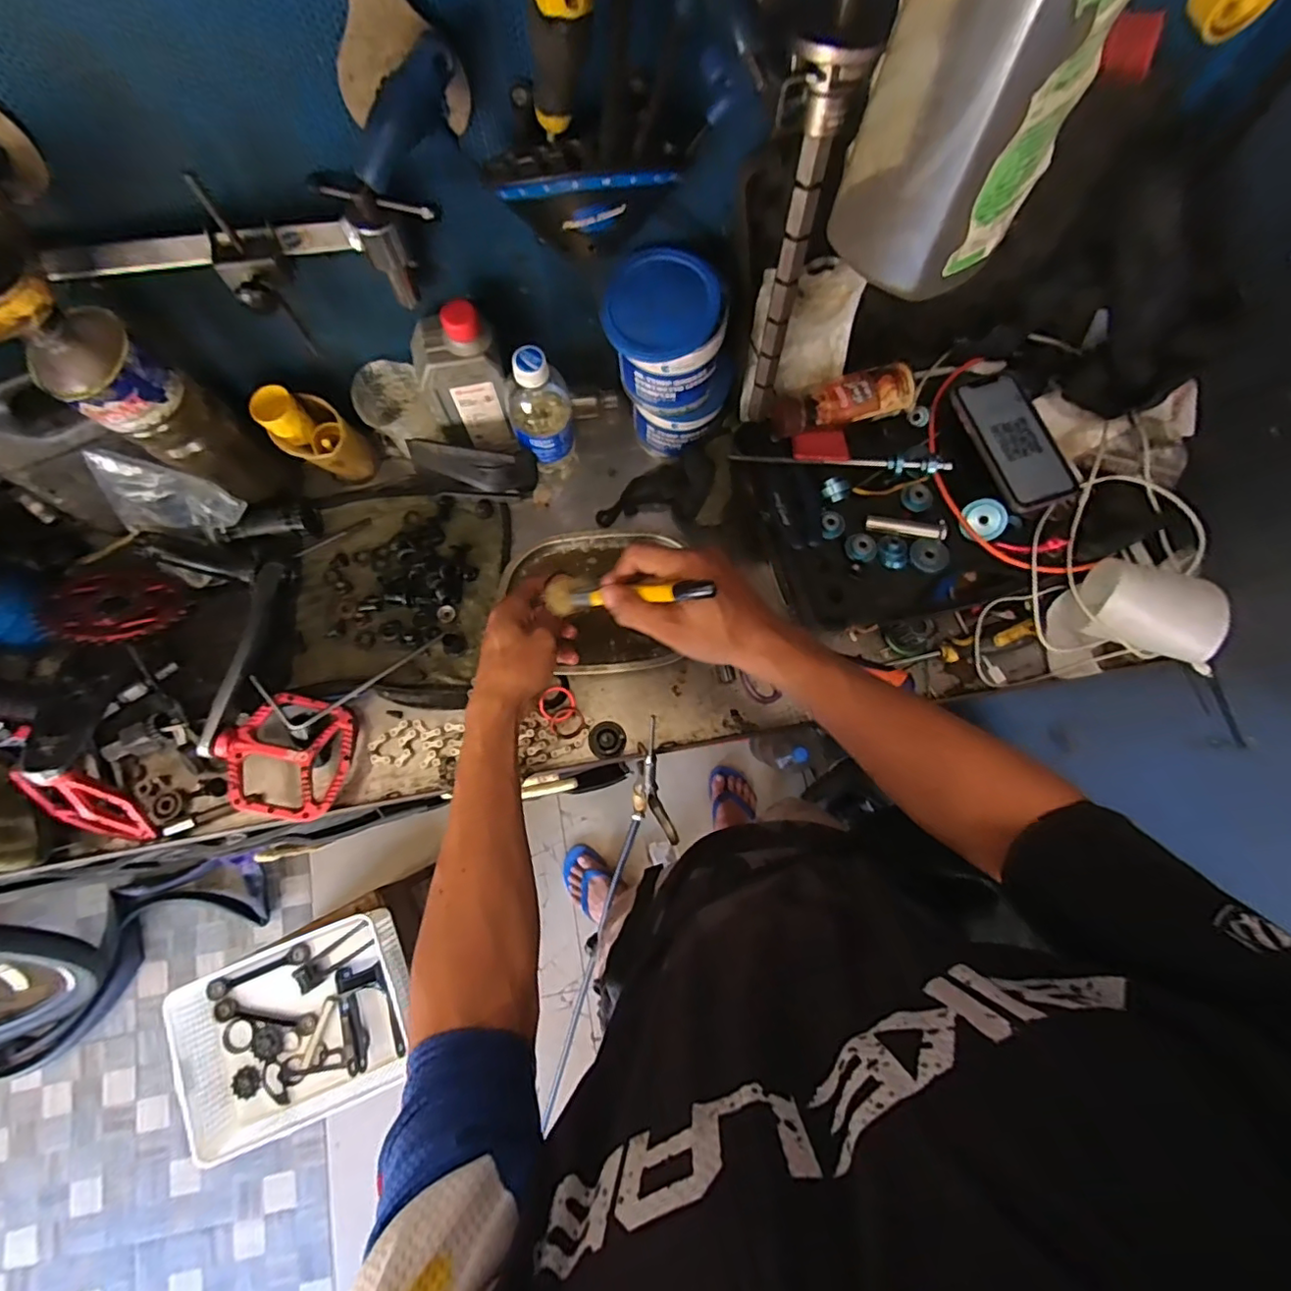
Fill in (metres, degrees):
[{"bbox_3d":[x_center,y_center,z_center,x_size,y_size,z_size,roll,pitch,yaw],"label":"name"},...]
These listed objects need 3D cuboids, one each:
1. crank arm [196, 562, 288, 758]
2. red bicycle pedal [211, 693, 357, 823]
[{"bbox_3d":[-0.394,0.008,0.564,0.017,0.028,0.197,5,64,0],"label":"crank arm"},{"bbox_3d":[-0.345,0.105,0.553,0.111,0.016,0.113,18,73,-15],"label":"red bicycle pedal"}]

